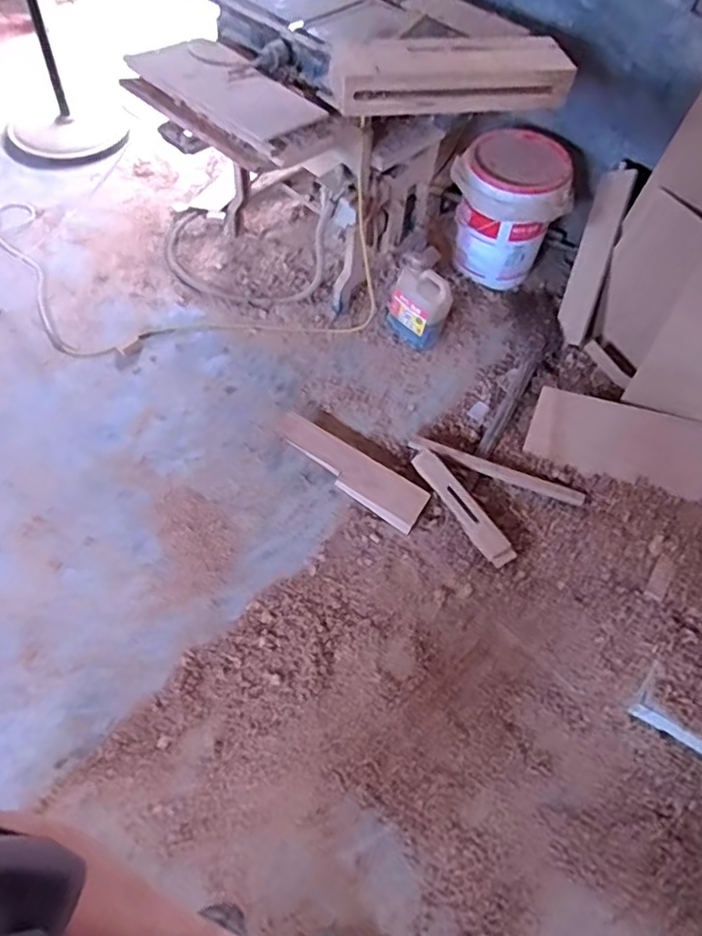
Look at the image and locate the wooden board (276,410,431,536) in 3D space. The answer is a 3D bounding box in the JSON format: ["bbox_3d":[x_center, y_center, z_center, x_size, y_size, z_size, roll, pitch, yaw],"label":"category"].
[{"bbox_3d":[-0.004,0.001,1.621,0.429,0.021,0.117,34,77,5],"label":"wooden board"}]

